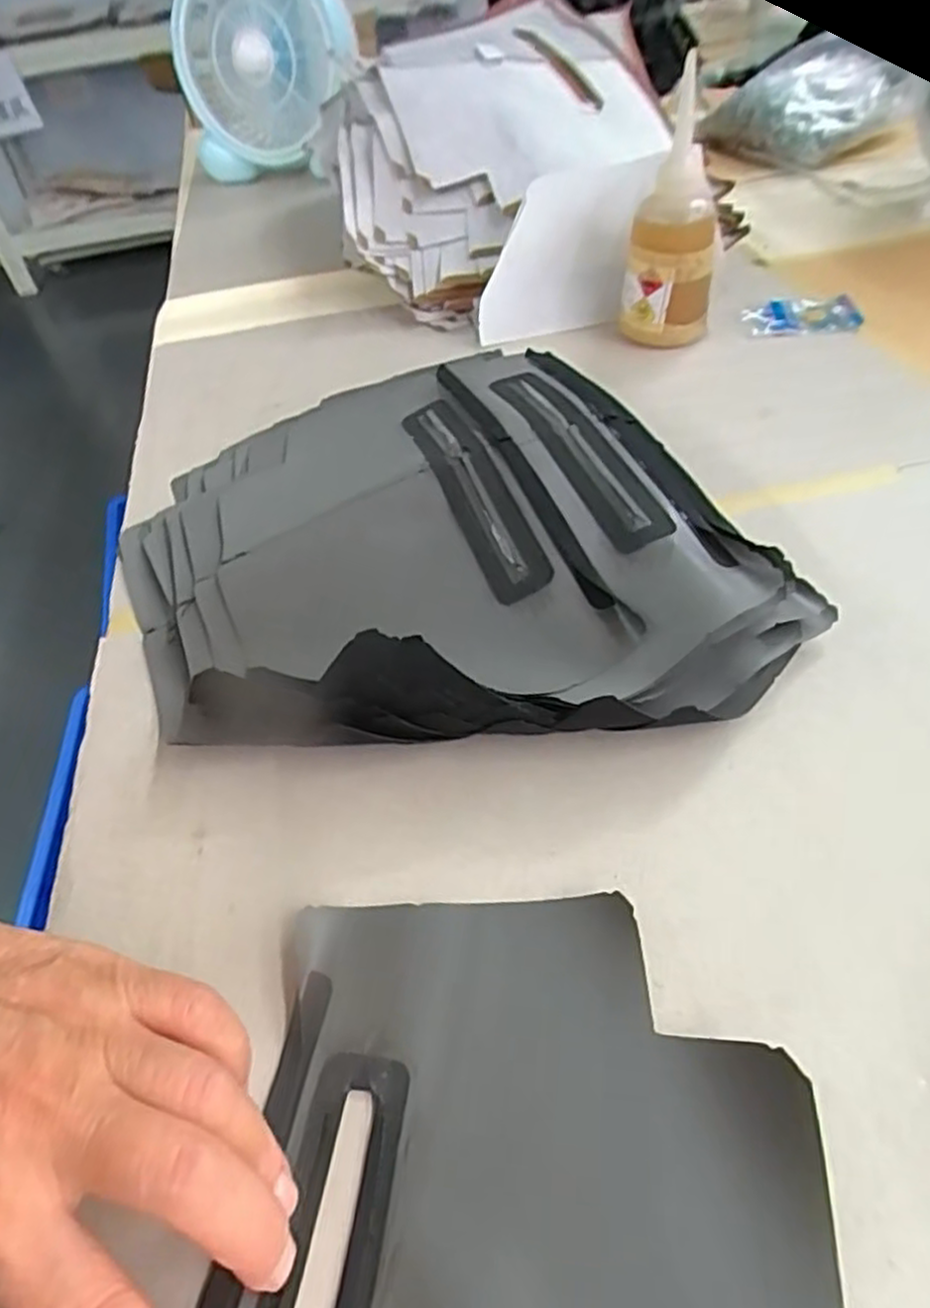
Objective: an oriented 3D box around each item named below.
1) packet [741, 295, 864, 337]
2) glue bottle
[{"bbox_3d":[0.266,-0.267,0.587,0.085,0.008,0.050,-2,46,4],"label":"packet"},{"bbox_3d":[0.153,-0.312,0.539,0.052,0.167,0.054,-29,50,-20],"label":"glue bottle"}]

